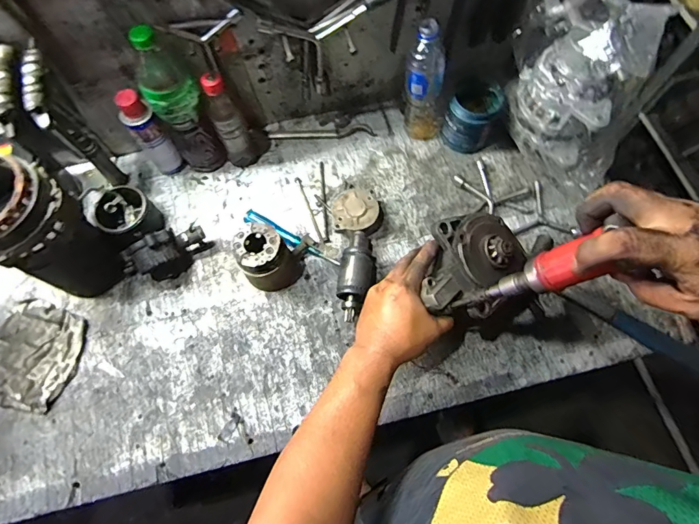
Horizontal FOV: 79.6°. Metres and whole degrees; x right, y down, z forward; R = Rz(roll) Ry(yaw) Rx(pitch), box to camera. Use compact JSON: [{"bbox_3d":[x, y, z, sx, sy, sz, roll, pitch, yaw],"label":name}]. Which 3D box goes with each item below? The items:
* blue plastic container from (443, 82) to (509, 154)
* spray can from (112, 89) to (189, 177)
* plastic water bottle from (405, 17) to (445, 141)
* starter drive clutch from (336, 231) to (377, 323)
[{"bbox_3d":[0.227,-0.258,0.755,0.091,0.093,0.085,0,68,0],"label":"blue plastic container"},{"bbox_3d":[-0.331,-0.207,0.708,0.042,0.176,0.048,42,74,15],"label":"spray can"},{"bbox_3d":[0.133,-0.297,0.715,0.077,0.213,0.061,18,69,7],"label":"plastic water bottle"},{"bbox_3d":[0.011,0.023,0.675,0.058,0.048,0.146,11,68,5],"label":"starter drive clutch"}]

